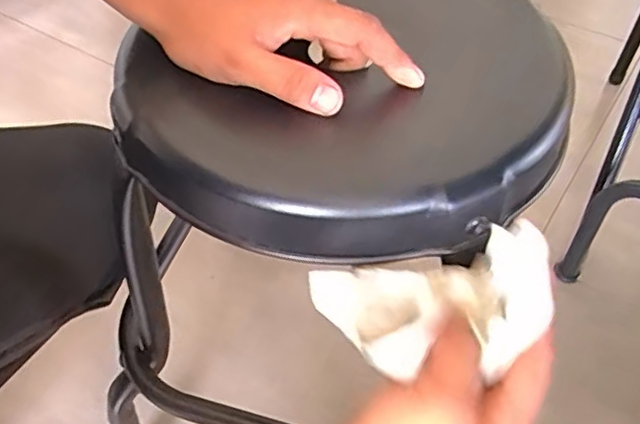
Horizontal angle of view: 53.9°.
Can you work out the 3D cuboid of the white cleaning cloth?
[{"bbox_3d":[0.057,0.047,0.313,0.111,0.041,0.067,-7,49,-5],"label":"white cleaning cloth"}]

